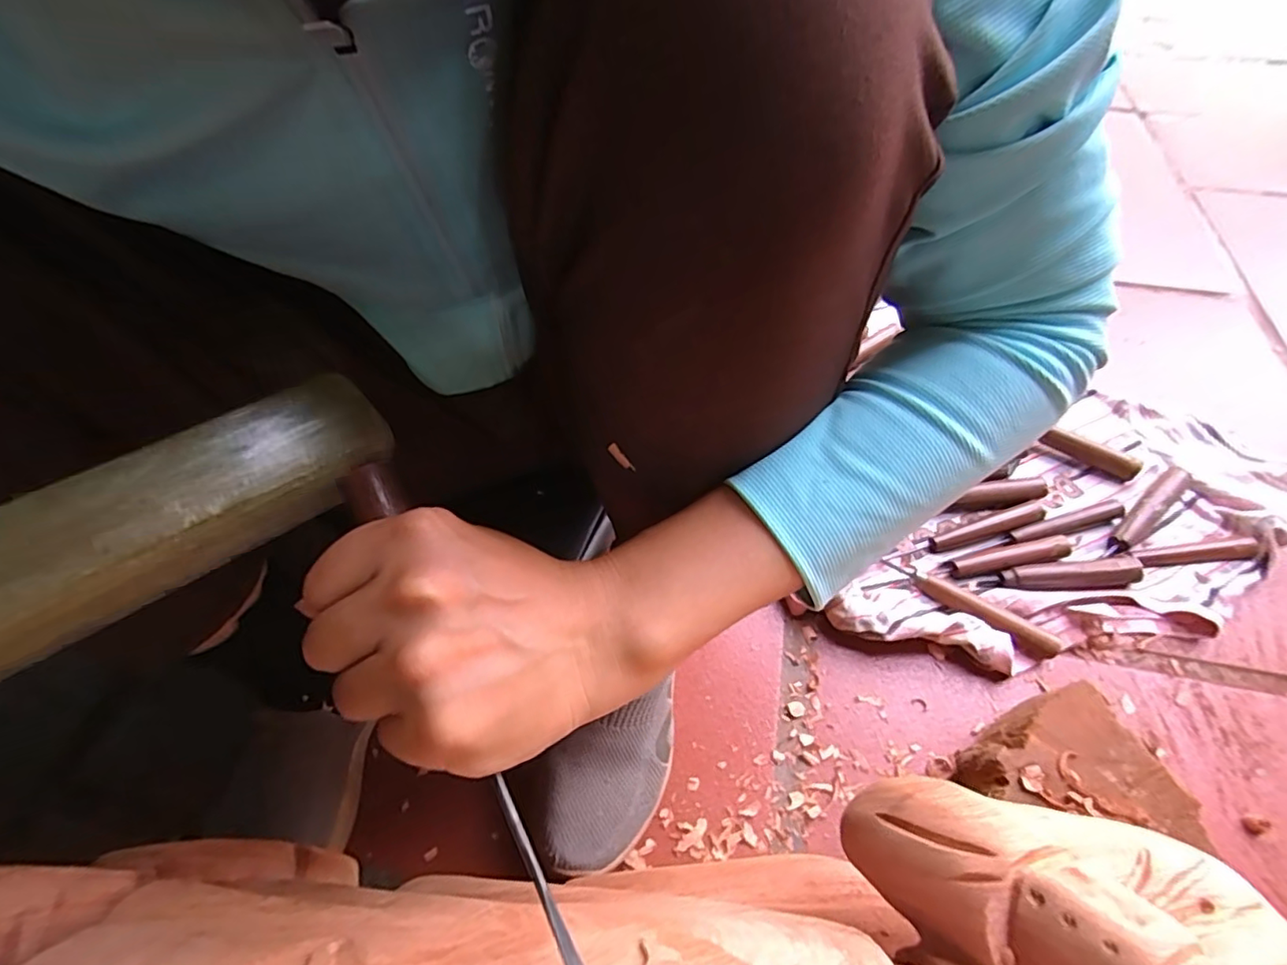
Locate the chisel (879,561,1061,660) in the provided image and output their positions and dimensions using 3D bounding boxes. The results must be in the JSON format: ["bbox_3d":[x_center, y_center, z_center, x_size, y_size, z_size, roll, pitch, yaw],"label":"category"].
[{"bbox_3d":[0.265,0.103,0.476,0.133,0.020,0.020,27,60,19],"label":"chisel"}]

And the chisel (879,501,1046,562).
[{"bbox_3d":[0.292,0.045,0.522,0.137,0.019,0.020,-14,56,-9],"label":"chisel"}]

